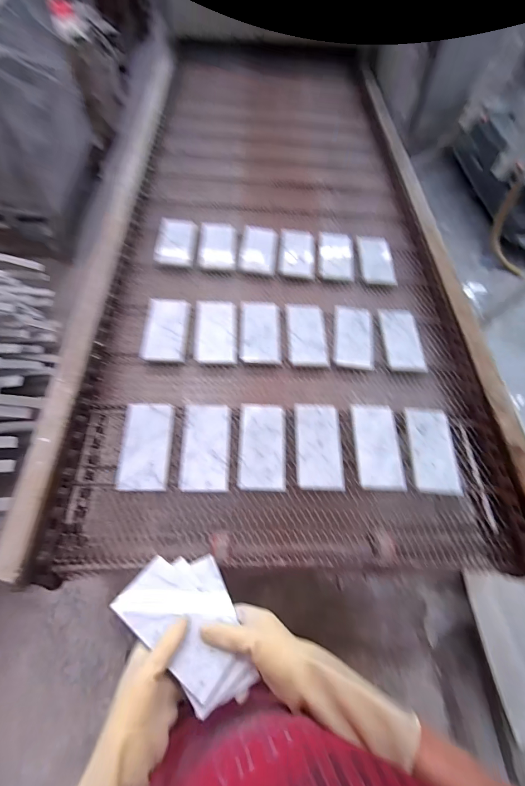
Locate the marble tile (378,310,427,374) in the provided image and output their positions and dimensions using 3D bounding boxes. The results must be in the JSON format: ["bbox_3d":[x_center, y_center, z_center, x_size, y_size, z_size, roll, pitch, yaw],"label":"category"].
[{"bbox_3d":[0.315,-0.124,0.744,0.085,0.009,0.171,4,60,-2],"label":"marble tile"}]

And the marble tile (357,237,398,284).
[{"bbox_3d":[0.298,-0.350,0.869,0.086,0.014,0.169,2,60,-3],"label":"marble tile"}]

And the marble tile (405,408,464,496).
[{"bbox_3d":[0.318,0.105,0.621,0.082,0.010,0.162,6,60,-1],"label":"marble tile"}]

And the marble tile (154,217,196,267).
[{"bbox_3d":[-0.216,-0.376,0.832,0.092,0.015,0.164,1,60,-4],"label":"marble tile"}]

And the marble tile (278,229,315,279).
[{"bbox_3d":[0.090,-0.363,0.861,0.091,0.013,0.166,6,60,-1],"label":"marble tile"}]

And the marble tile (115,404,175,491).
[{"bbox_3d":[-0.202,0.091,0.579,0.082,0.006,0.151,2,66,-4],"label":"marble tile"}]

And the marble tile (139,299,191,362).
[{"bbox_3d":[-0.203,-0.135,0.704,0.089,0.015,0.155,1,60,-3],"label":"marble tile"}]

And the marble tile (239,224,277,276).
[{"bbox_3d":[-0.009,-0.371,0.856,0.087,0.013,0.164,6,60,-1],"label":"marble tile"}]

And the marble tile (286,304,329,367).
[{"bbox_3d":[0.097,-0.127,0.728,0.077,0.018,0.157,0,60,-4],"label":"marble tile"}]

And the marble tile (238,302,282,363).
[{"bbox_3d":[-0.005,-0.134,0.722,0.084,0.018,0.163,1,60,-4],"label":"marble tile"}]

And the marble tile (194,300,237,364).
[{"bbox_3d":[-0.099,-0.133,0.712,0.085,0.016,0.163,-1,60,-5],"label":"marble tile"}]

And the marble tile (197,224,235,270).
[{"bbox_3d":[-0.114,-0.373,0.843,0.087,0.016,0.163,-1,60,-5],"label":"marble tile"}]

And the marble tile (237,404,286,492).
[{"bbox_3d":[0.000,0.096,0.601,0.081,0.013,0.157,3,60,-3],"label":"marble tile"}]

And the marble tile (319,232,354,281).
[{"bbox_3d":[0.192,-0.358,0.866,0.088,0.012,0.168,6,60,-1],"label":"marble tile"}]

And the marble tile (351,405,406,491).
[{"bbox_3d":[0.212,0.095,0.614,0.078,0.017,0.166,3,60,-3],"label":"marble tile"}]

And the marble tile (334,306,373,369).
[{"bbox_3d":[0.202,-0.131,0.737,0.080,0.016,0.174,9,60,1],"label":"marble tile"}]

